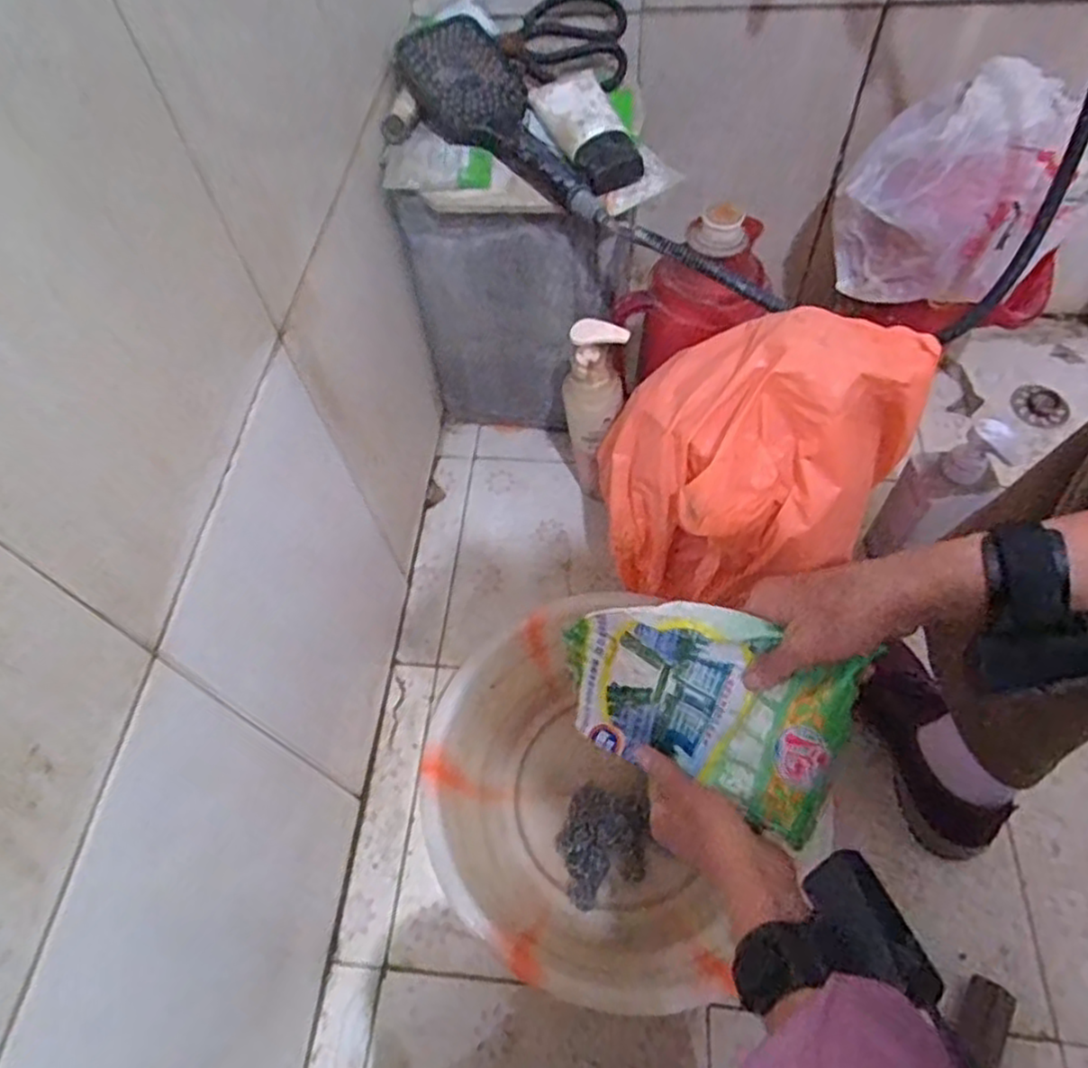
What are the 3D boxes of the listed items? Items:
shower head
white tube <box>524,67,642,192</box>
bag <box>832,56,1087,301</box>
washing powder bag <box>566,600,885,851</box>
[{"bbox_3d":[-0.029,-0.385,0.684,0.106,0.041,0.281,-34,74,-16],"label":"shower head"},{"bbox_3d":[0.040,-0.391,0.688,0.068,0.035,0.170,-17,59,-7],"label":"white tube"},{"bbox_3d":[0.431,-0.341,0.732,0.235,0.205,0.105,14,61,12],"label":"bag"},{"bbox_3d":[0.093,0.112,0.476,0.194,0.138,0.047,21,25,33],"label":"washing powder bag"}]

